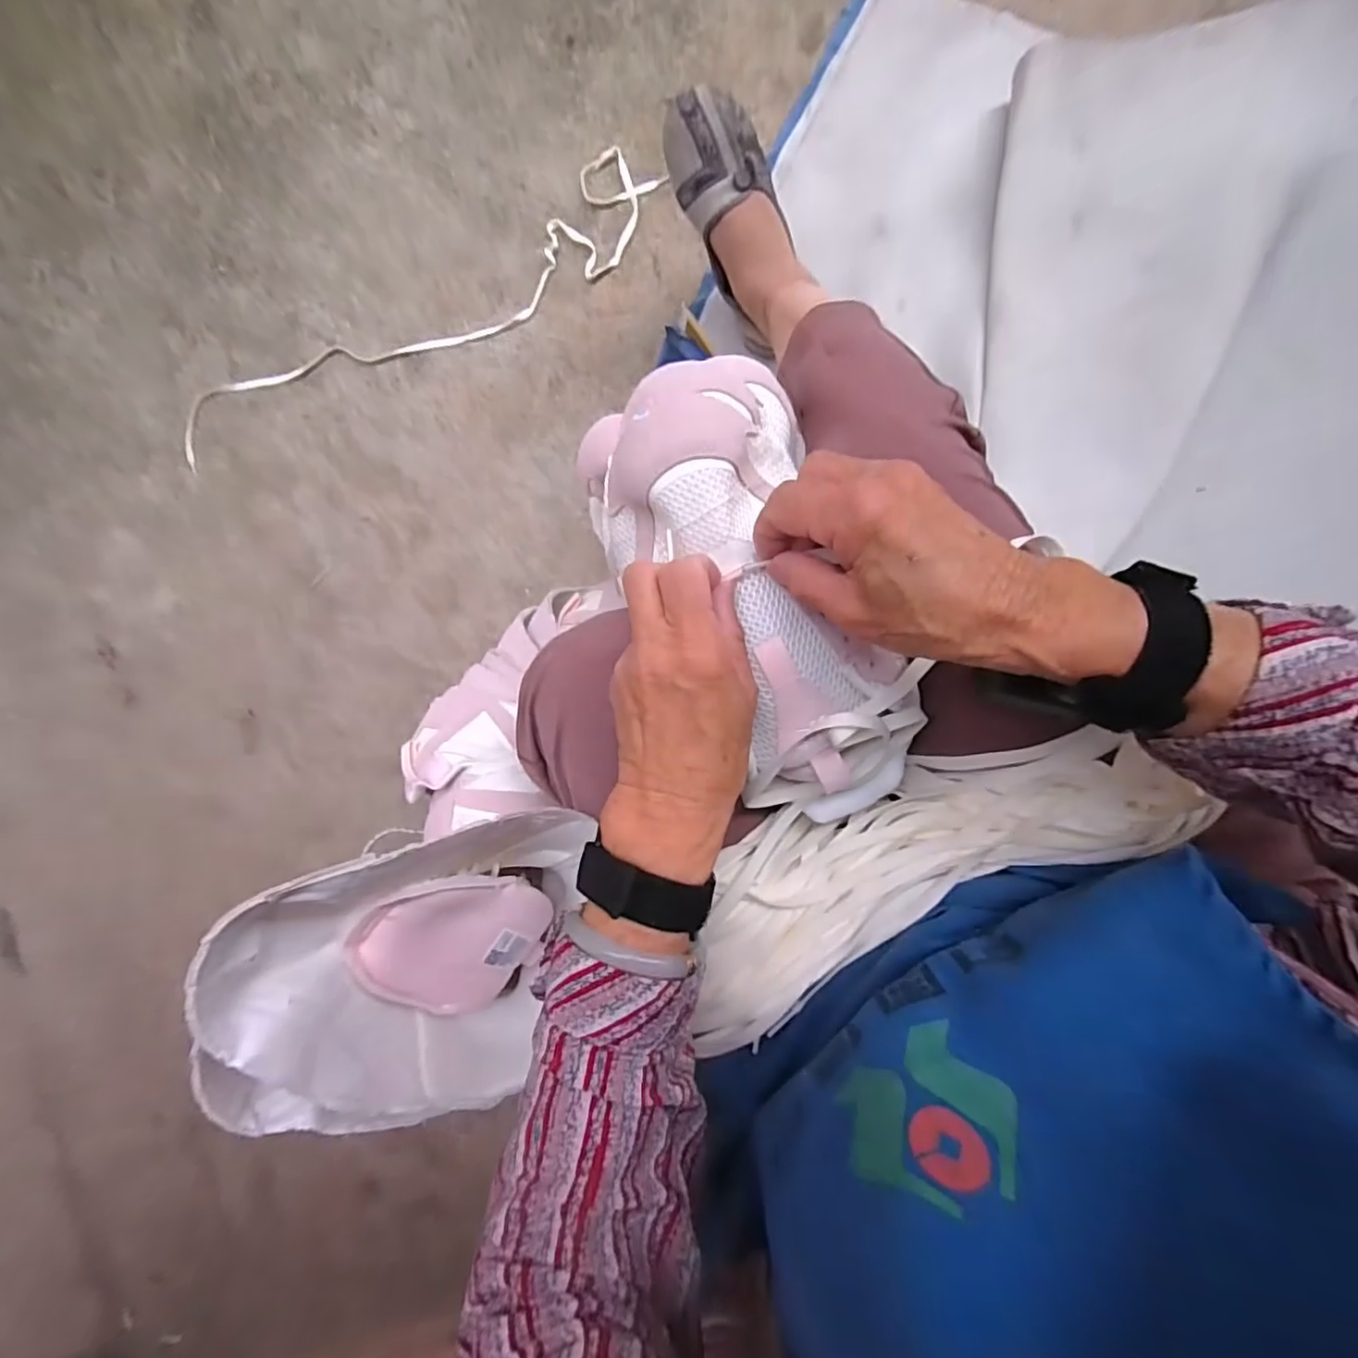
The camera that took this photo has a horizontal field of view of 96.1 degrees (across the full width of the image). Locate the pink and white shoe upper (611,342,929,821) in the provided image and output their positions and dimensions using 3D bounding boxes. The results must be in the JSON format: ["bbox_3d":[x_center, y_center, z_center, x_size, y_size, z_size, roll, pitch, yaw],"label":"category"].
[{"bbox_3d":[0.050,-0.042,0.352,0.117,0.120,0.255,-24,92,9],"label":"pink and white shoe upper"}]

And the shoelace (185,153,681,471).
[{"bbox_3d":[-0.326,-0.421,0.732,0.674,0.014,0.119,-24,91,9],"label":"shoelace"}]

